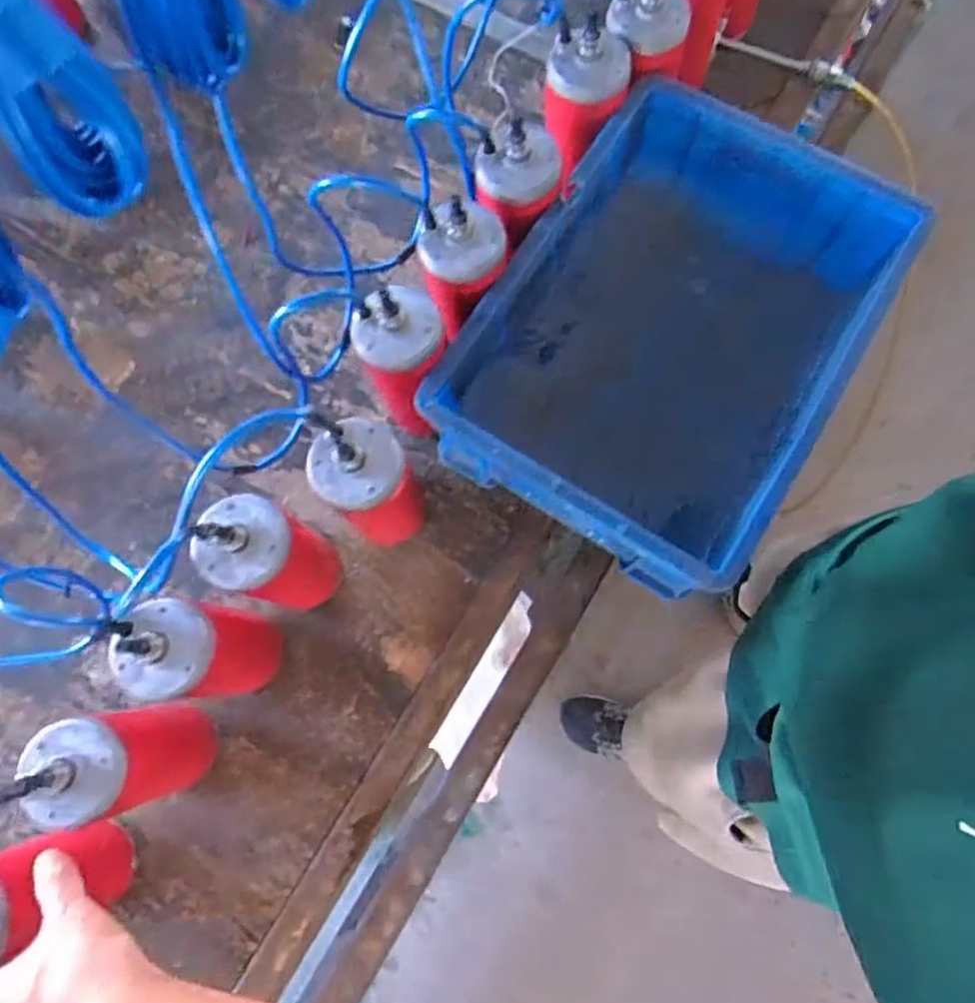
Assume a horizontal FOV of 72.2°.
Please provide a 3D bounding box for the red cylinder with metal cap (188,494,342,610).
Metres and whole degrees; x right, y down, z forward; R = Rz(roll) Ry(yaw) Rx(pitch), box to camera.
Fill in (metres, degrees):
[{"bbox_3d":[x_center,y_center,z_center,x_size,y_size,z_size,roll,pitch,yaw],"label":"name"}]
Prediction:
[{"bbox_3d":[-0.184,0.046,0.581,0.072,0.196,0.071,0,76,2],"label":"red cylinder with metal cap"}]

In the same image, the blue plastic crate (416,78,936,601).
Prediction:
[{"bbox_3d":[0.169,-0.146,0.658,0.296,0.187,0.404,32,79,9],"label":"blue plastic crate"}]

